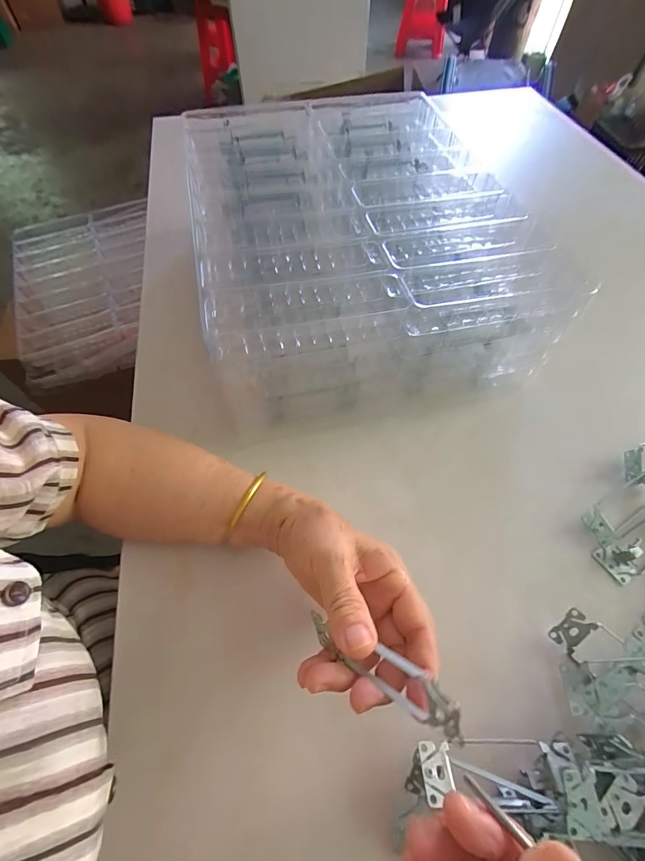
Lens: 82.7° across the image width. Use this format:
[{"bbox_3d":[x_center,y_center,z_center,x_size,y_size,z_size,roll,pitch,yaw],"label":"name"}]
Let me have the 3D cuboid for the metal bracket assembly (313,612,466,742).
[{"bbox_3d":[0.034,0.145,0.223,0.106,0.036,0.021,3,51,47],"label":"metal bracket assembly"}]

